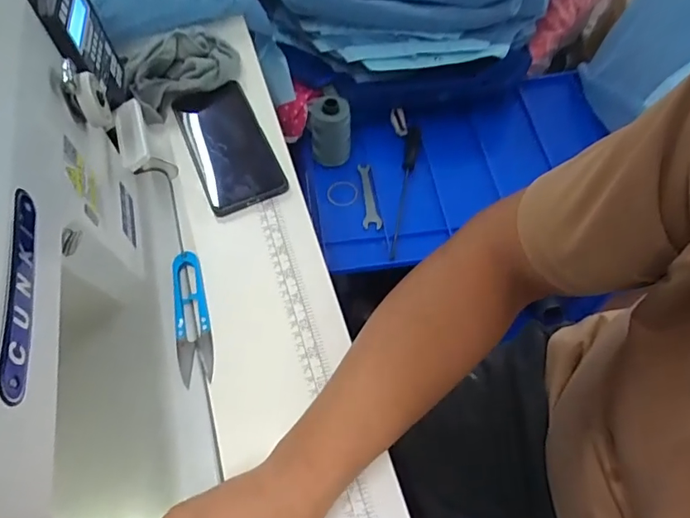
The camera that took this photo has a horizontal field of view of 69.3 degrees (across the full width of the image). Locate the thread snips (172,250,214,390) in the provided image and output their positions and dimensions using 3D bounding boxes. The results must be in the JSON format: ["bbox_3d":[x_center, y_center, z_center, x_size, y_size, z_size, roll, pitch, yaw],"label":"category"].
[{"bbox_3d":[-0.130,0.047,0.423,0.028,0.010,0.117,-14,61,-4],"label":"thread snips"}]

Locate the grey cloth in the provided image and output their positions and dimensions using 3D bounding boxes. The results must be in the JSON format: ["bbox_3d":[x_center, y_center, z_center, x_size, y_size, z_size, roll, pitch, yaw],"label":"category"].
[{"bbox_3d":[-0.174,-0.207,0.539,0.117,0.039,0.075,-26,62,-11],"label":"grey cloth"}]

